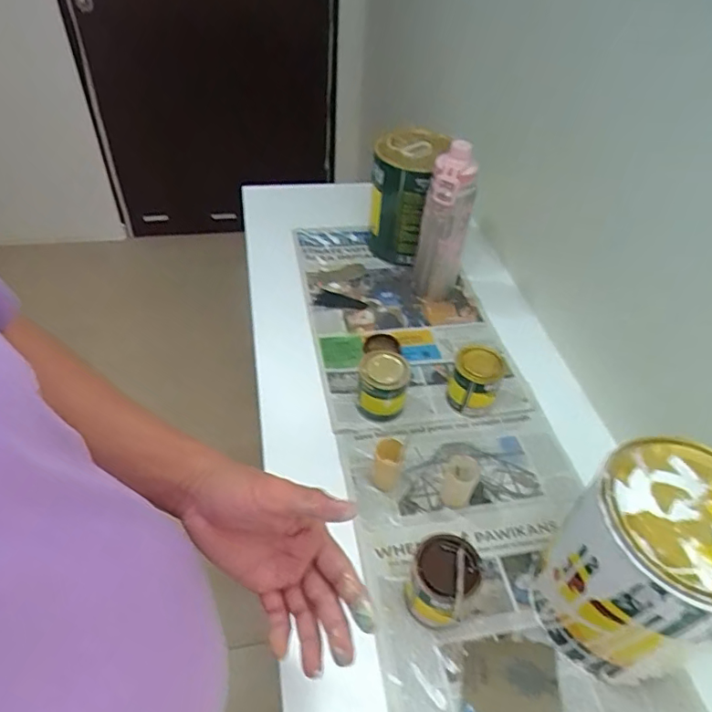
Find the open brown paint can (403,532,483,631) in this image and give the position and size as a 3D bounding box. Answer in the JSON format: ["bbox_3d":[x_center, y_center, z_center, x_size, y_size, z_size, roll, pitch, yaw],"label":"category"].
[{"bbox_3d":[0.094,0.243,0.578,0.065,0.079,0.075,25,50,18],"label":"open brown paint can"}]

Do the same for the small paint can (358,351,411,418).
[{"bbox_3d":[0.038,0.043,0.771,0.068,0.079,0.075,5,47,0],"label":"small paint can"}]

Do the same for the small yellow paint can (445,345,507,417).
[{"bbox_3d":[0.175,0.035,0.786,0.070,0.091,0.067,2,47,-2],"label":"small yellow paint can"}]

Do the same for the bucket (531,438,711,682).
[{"bbox_3d":[0.282,0.209,0.528,0.144,0.215,0.148,2,47,-2],"label":"bucket"}]

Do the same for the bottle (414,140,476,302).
[{"bbox_3d":[0.148,-0.217,0.904,0.078,0.276,0.070,11,47,6],"label":"bottle"}]

